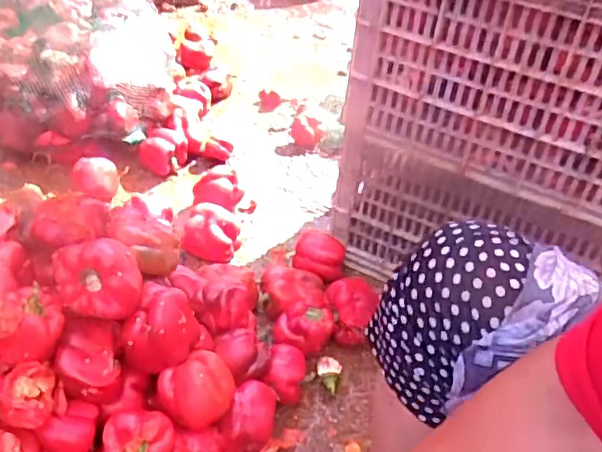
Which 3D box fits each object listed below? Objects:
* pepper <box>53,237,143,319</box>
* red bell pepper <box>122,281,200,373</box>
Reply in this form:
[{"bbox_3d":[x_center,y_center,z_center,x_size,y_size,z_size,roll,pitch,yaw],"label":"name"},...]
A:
[{"bbox_3d":[-0.232,0.057,0.665,0.093,0.072,0.081,-15,42,-24],"label":"pepper"},{"bbox_3d":[-0.171,0.127,0.709,0.080,0.086,0.079,4,38,-3],"label":"red bell pepper"}]

